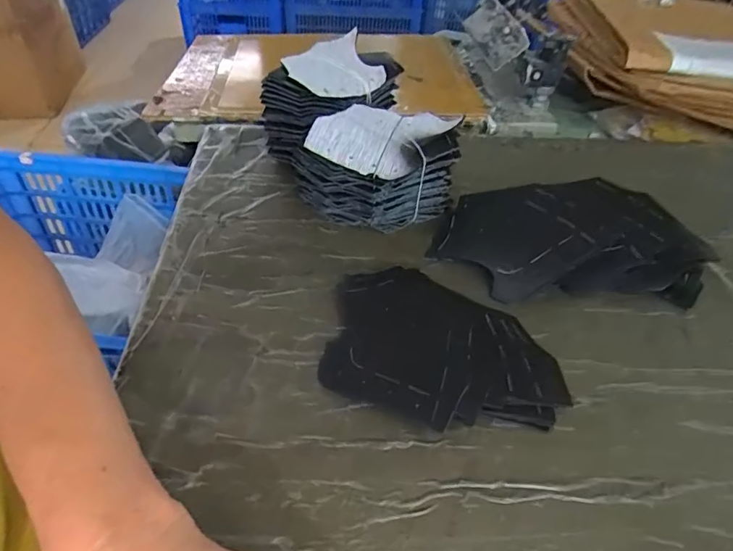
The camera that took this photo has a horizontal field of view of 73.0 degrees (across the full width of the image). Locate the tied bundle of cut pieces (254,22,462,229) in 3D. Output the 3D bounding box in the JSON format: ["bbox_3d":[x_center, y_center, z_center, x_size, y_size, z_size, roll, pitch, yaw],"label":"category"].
[{"bbox_3d":[-0.016,-0.148,0.527,0.154,0.107,0.221,-19,49,-24],"label":"tied bundle of cut pieces"}]

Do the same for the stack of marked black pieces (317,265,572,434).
[{"bbox_3d":[0.056,0.058,0.376,0.183,0.031,0.124,20,45,14],"label":"stack of marked black pieces"}]

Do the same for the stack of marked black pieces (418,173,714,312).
[{"bbox_3d":[0.193,-0.040,0.479,0.249,0.054,0.132,2,44,-5],"label":"stack of marked black pieces"}]

